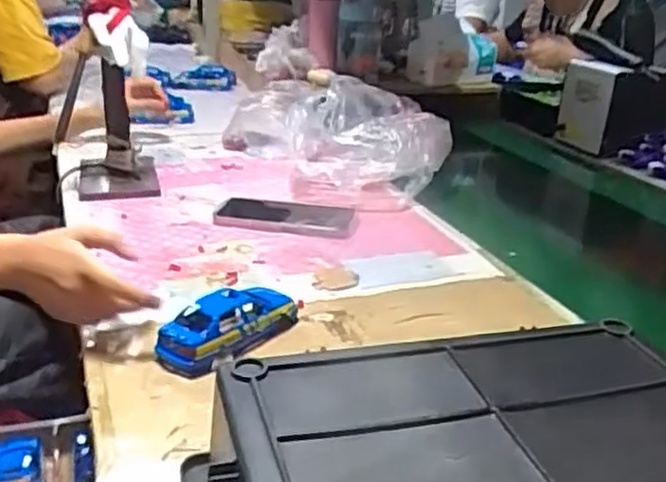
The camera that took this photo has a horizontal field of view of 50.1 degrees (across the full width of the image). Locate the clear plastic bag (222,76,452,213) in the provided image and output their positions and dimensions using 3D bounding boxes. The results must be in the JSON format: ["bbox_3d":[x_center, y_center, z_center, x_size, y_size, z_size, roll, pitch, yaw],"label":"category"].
[{"bbox_3d":[0.010,-0.157,1.065,0.238,0.102,0.350,-9,26,-26],"label":"clear plastic bag"}]

